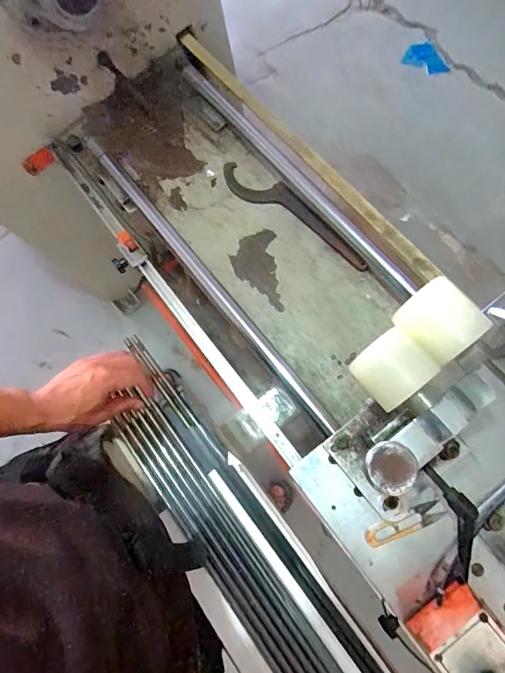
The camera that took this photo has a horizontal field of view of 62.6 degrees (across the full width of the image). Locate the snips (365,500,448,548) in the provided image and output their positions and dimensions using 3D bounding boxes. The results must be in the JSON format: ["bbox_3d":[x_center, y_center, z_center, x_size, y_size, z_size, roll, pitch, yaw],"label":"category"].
[{"bbox_3d":[0.189,0.233,0.516,0.101,0.008,0.025,-23,79,-4],"label":"snips"}]

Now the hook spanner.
[{"bbox_3d":[0.077,-0.220,0.738,0.315,0.014,0.054,36,89,13],"label":"hook spanner"}]

